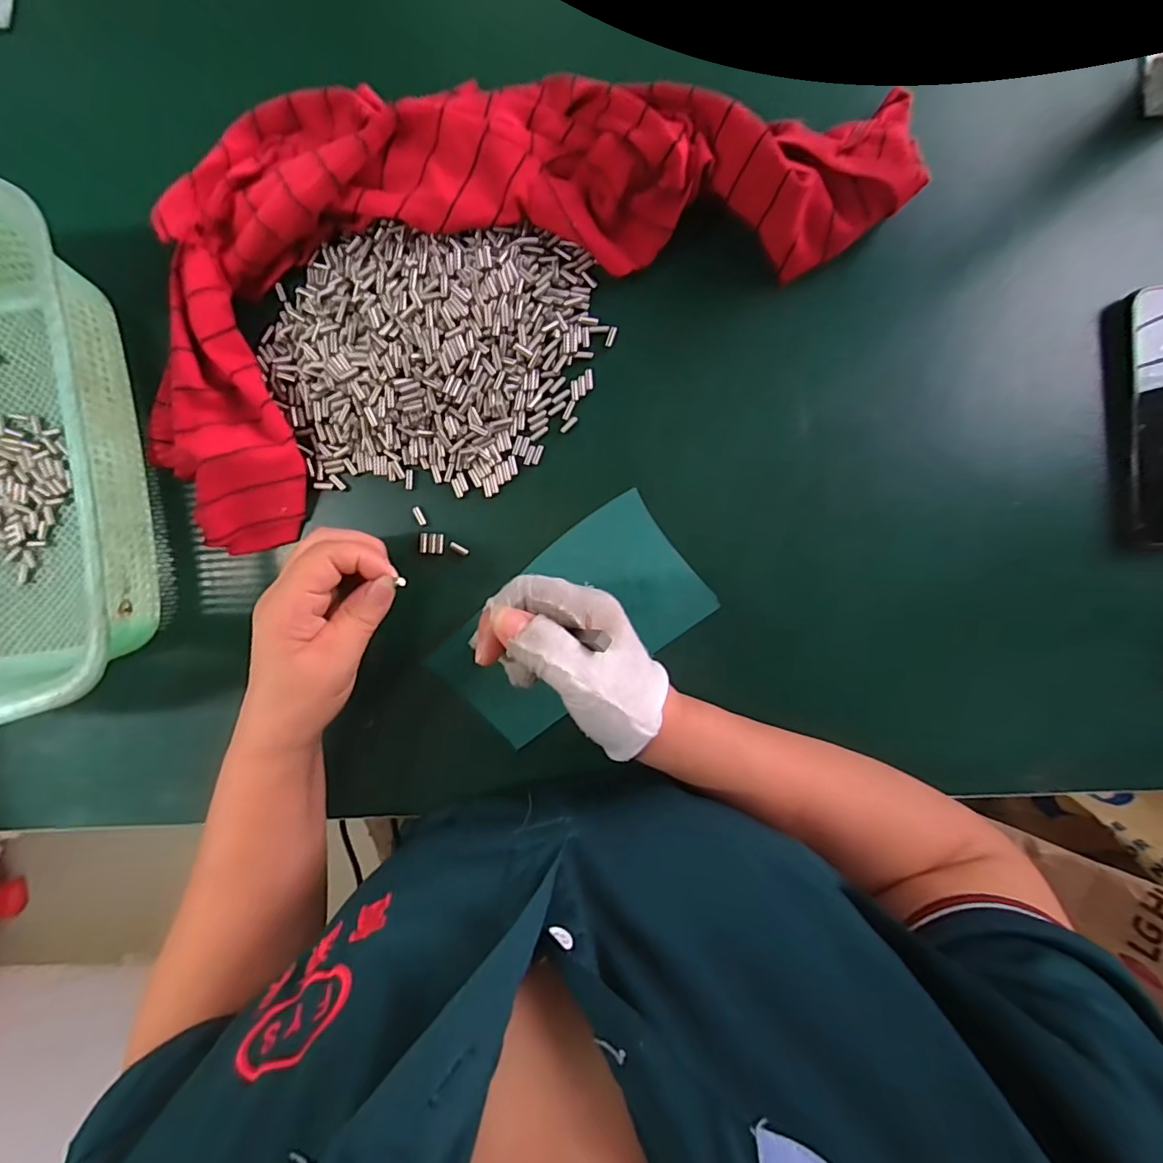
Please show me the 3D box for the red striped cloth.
[{"bbox_3d":[-0.070,-0.220,0.332,0.502,0.047,0.234,-26,92,1],"label":"red striped cloth"}]

